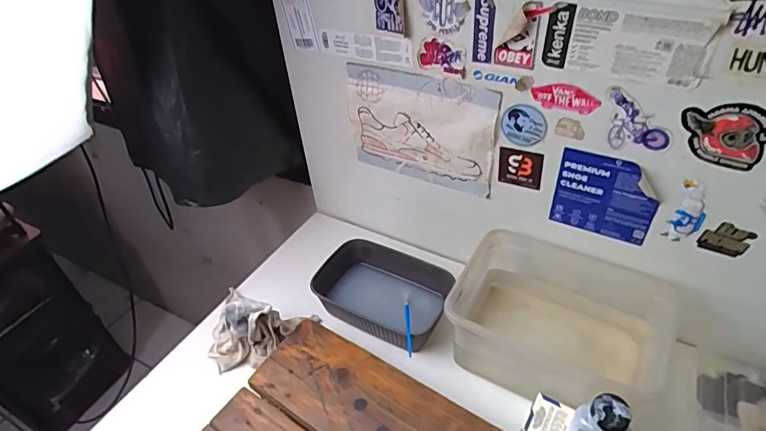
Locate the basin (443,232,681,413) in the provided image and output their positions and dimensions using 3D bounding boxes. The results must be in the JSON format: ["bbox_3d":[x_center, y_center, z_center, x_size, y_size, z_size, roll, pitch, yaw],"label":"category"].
[{"bbox_3d":[0.195,0.118,0.508,0.213,0.085,0.159,19,47,25],"label":"basin"}]

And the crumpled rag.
[{"bbox_3d":[-0.153,0.137,0.547,0.121,0.072,0.058,-3,41,2],"label":"crumpled rag"}]

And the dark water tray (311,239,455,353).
[{"bbox_3d":[-0.006,0.098,0.594,0.173,0.052,0.118,17,46,24],"label":"dark water tray"}]

